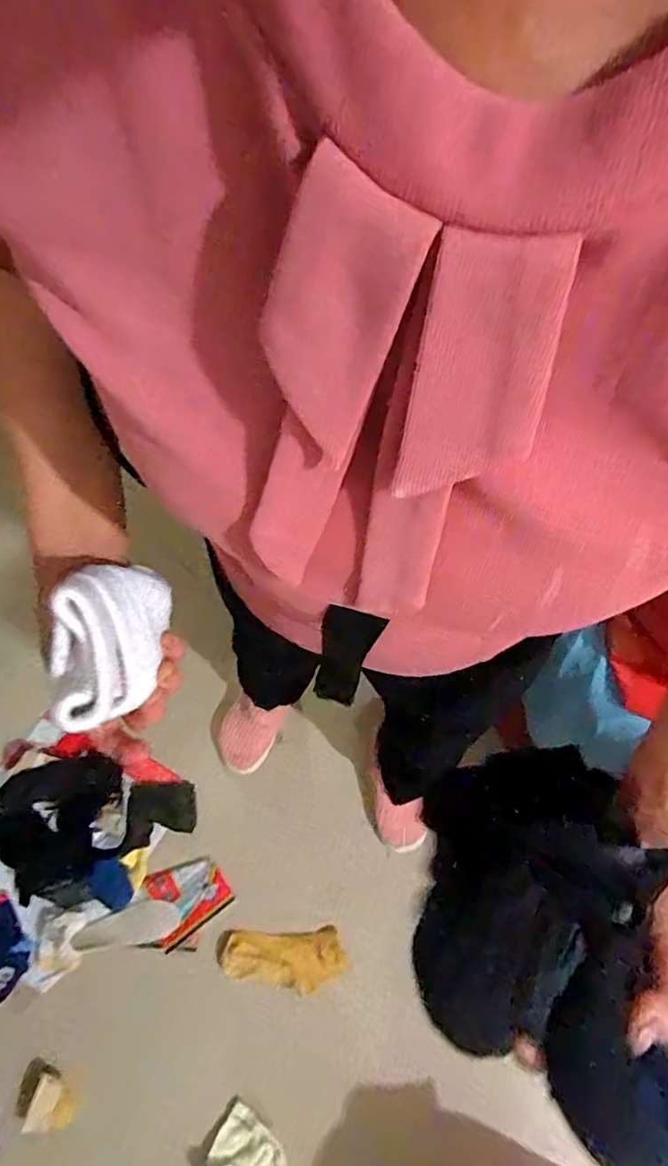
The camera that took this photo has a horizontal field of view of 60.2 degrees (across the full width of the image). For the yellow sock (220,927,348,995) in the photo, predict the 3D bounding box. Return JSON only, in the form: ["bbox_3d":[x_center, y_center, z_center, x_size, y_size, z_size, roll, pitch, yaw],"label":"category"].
[{"bbox_3d":[-0.087,0.649,0.992,0.206,0.025,0.086,-1,58,-3],"label":"yellow sock"}]

